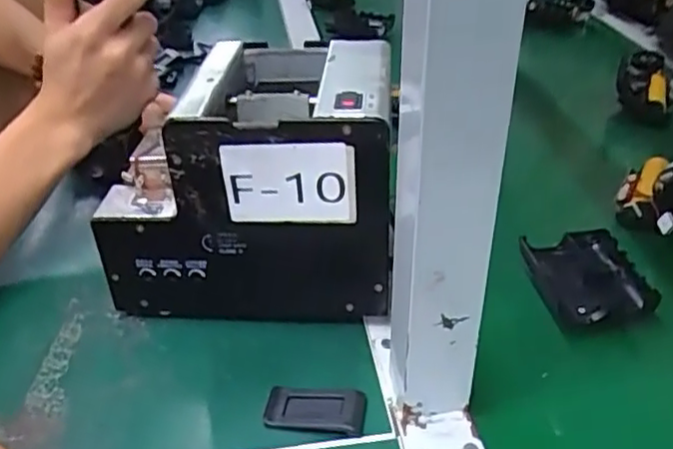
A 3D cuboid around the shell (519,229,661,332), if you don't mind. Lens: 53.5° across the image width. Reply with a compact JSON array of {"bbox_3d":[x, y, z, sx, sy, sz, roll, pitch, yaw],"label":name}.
[{"bbox_3d":[0.171,0.041,0.463,0.073,0.029,0.085,-2,34,1],"label":"shell"}]

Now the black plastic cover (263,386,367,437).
[{"bbox_3d":[-0.012,0.105,0.378,0.055,0.007,0.030,2,34,8],"label":"black plastic cover"}]

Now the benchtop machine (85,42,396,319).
[{"bbox_3d":[-0.056,-0.030,0.456,0.180,0.149,0.132,0,34,4],"label":"benchtop machine"}]

